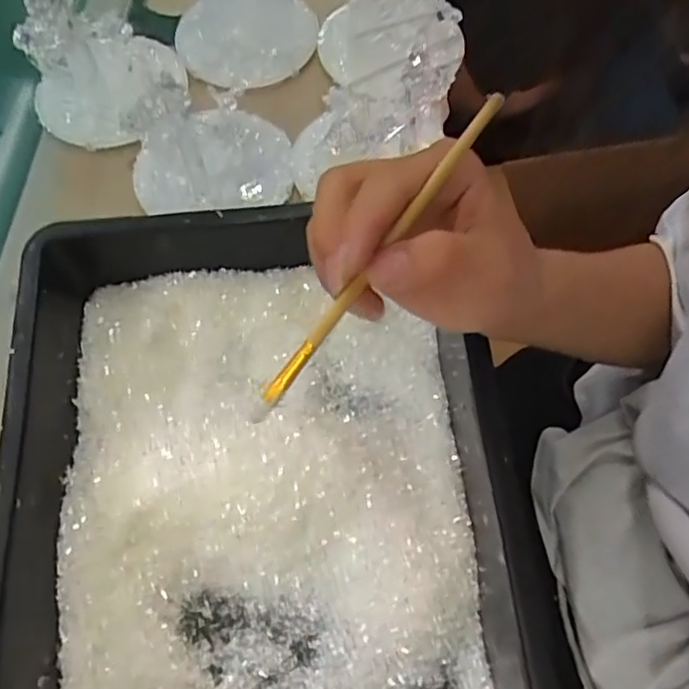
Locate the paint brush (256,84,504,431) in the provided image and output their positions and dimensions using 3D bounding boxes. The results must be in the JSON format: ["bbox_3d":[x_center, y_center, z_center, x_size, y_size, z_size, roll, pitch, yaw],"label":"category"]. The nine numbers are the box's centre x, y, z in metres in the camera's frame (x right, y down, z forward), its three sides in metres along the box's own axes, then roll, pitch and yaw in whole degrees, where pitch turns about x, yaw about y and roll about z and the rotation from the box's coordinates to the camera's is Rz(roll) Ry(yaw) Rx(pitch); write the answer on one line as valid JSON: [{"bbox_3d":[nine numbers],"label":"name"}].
[{"bbox_3d":[0.012,-0.034,0.249,0.006,0.006,0.163,39,93,18],"label":"paint brush"}]

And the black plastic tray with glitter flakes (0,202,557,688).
[{"bbox_3d":[-0.042,0.136,0.336,0.306,0.096,0.447,-3,64,1],"label":"black plastic tray with glitter flakes"}]

